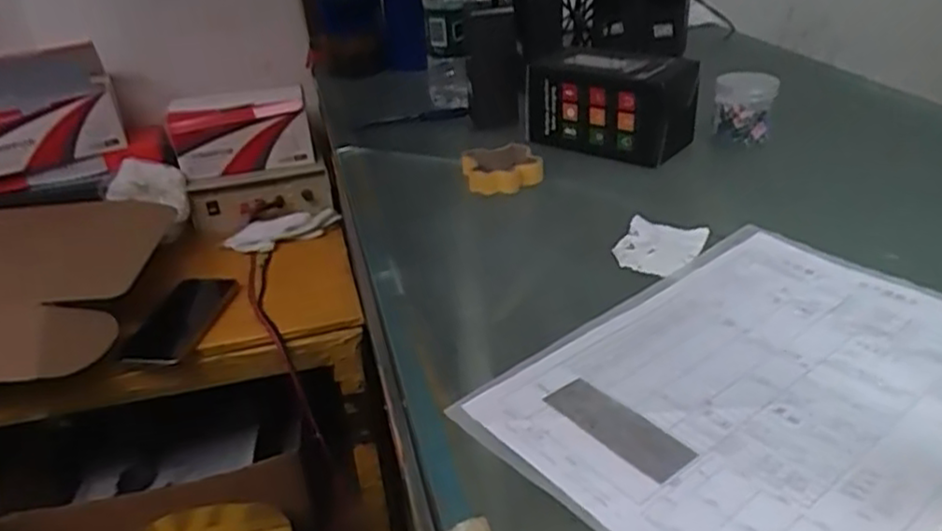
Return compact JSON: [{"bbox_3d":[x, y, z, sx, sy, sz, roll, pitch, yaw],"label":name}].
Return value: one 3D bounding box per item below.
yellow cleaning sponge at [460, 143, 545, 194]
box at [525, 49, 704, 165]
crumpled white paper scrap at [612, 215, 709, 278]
[{"bbox_3d":[0.030,-0.092,0.693,0.072,0.033,0.047,-7,30,-3],"label":"yellow cleaning sponge"},{"bbox_3d":[0.139,-0.166,0.744,0.160,0.088,0.082,19,37,35],"label":"box"},{"bbox_3d":[0.146,-0.014,0.567,0.057,0.014,0.071,13,35,29],"label":"crumpled white paper scrap"}]

